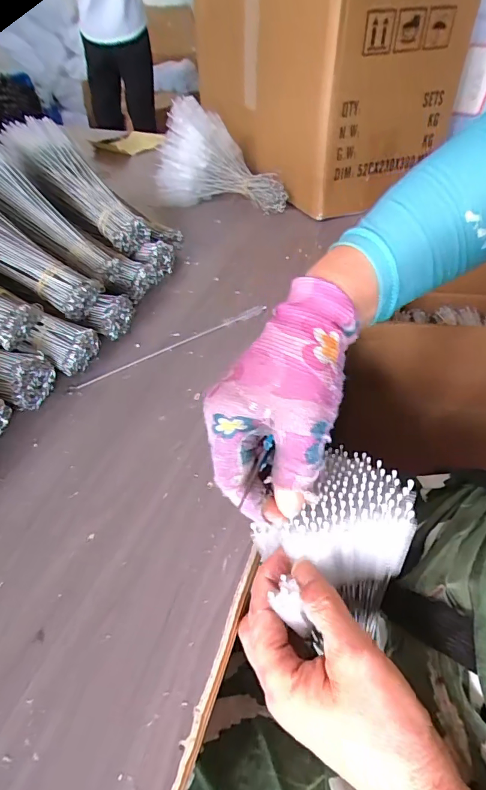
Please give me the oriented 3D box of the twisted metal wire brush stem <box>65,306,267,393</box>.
[{"bbox_3d":[-0.071,-0.055,0.455,0.232,0.006,0.013,-26,49,-24],"label":"twisted metal wire brush stem"}]

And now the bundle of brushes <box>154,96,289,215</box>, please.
[{"bbox_3d":[-0.030,-0.390,0.708,0.211,0.141,0.085,8,44,8],"label":"bundle of brushes"}]

